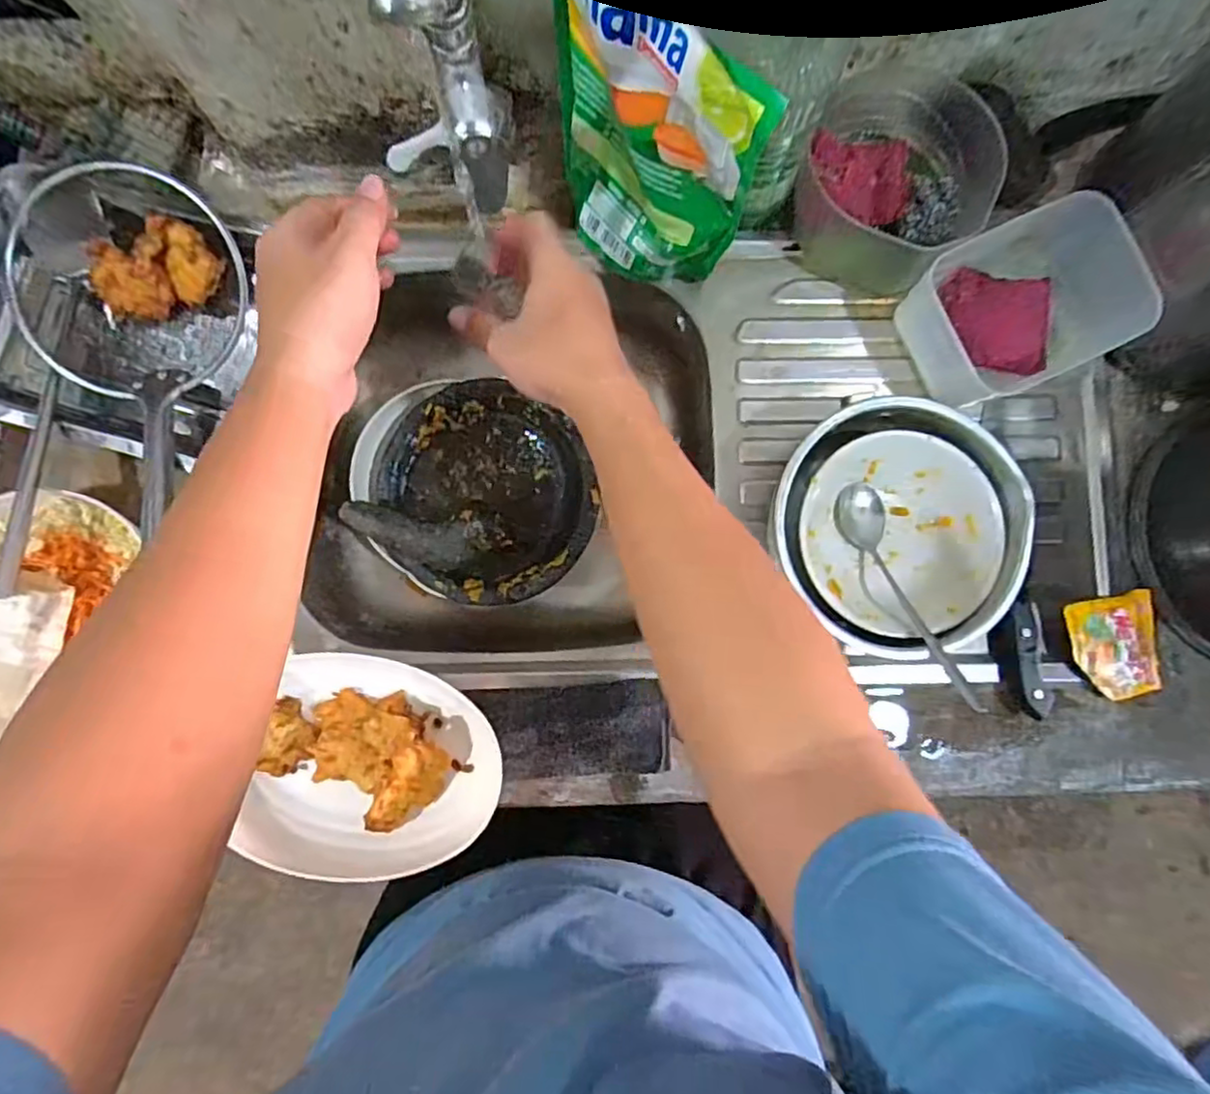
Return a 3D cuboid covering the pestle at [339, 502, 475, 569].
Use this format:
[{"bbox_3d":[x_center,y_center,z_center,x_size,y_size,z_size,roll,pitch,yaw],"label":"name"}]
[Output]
[{"bbox_3d":[-0.168,-0.009,0.571,0.120,0.036,0.041,13,84,-1],"label":"pestle"}]

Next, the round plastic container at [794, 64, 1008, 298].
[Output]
[{"bbox_3d":[0.234,-0.299,0.551,0.139,0.089,0.148,0,85,-2],"label":"round plastic container"}]

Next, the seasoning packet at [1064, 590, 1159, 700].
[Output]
[{"bbox_3d":[0.427,0.085,0.550,0.079,0.020,0.084,-13,85,-3],"label":"seasoning packet"}]

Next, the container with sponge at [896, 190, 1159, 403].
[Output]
[{"bbox_3d":[0.336,-0.197,0.546,0.170,0.080,0.128,-24,86,-4],"label":"container with sponge"}]

